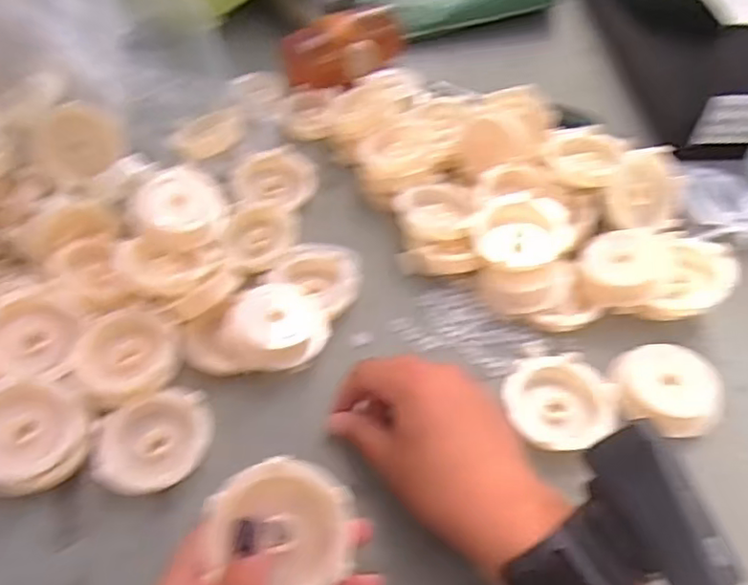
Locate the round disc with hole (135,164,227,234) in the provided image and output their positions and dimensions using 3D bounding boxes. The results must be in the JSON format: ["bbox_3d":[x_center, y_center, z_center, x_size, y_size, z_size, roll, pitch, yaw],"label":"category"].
[{"bbox_3d":[-0.132,-0.064,0.418,0.058,0.010,0.058,15,57,-25],"label":"round disc with hole"}]

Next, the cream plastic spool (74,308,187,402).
[{"bbox_3d":[-0.149,0.038,0.362,0.058,0.014,0.056,0,52,0],"label":"cream plastic spool"}]

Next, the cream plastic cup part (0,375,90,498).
[{"bbox_3d":[-0.189,0.077,0.330,0.061,0.020,0.061,8,58,-14],"label":"cream plastic cup part"}]

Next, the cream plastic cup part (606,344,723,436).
[{"bbox_3d":[0.168,0.056,0.350,0.049,0.024,0.058,-38,61,-26],"label":"cream plastic cup part"}]

